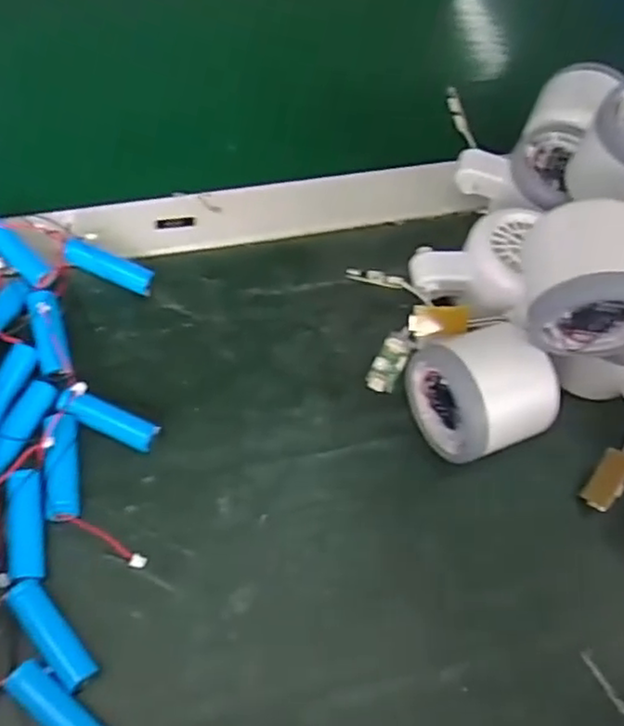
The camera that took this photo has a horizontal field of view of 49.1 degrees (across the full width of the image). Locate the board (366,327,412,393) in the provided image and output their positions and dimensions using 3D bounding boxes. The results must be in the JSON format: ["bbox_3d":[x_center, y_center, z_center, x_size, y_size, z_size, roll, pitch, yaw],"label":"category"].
[{"bbox_3d":[0.042,-0.002,0.369,0.015,0.004,0.036,25,95,11],"label":"board"}]

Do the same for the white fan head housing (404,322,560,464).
[{"bbox_3d":[0.084,0.014,0.340,0.055,0.058,0.061,-20,65,-16],"label":"white fan head housing"}]

